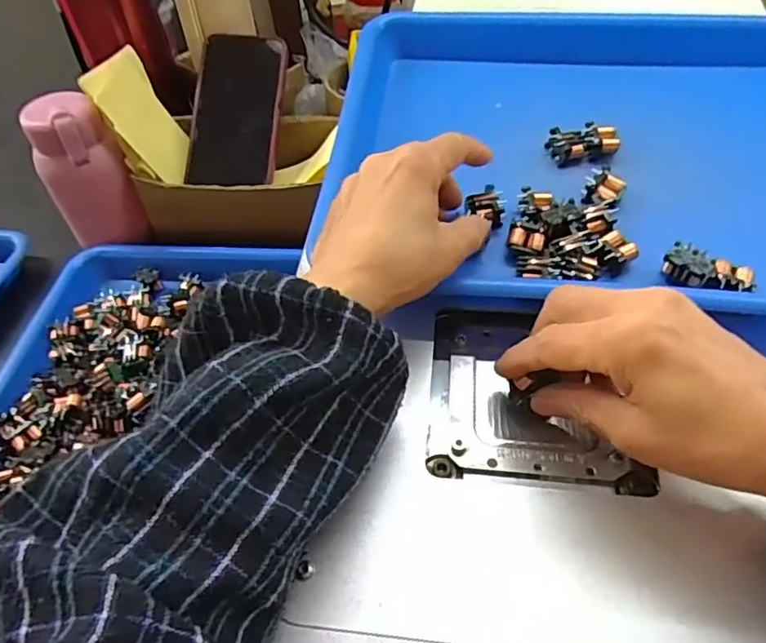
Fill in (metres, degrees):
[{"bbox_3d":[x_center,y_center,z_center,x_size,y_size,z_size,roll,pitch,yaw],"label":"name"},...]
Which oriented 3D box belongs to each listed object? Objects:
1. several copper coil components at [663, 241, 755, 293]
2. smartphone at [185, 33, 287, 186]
[{"bbox_3d":[0.168,-0.027,0.289,0.042,0.016,0.018,18,52,21],"label":"several copper coil components"},{"bbox_3d":[-0.134,-0.195,0.520,0.079,0.017,0.148,5,81,-2],"label":"smartphone"}]

